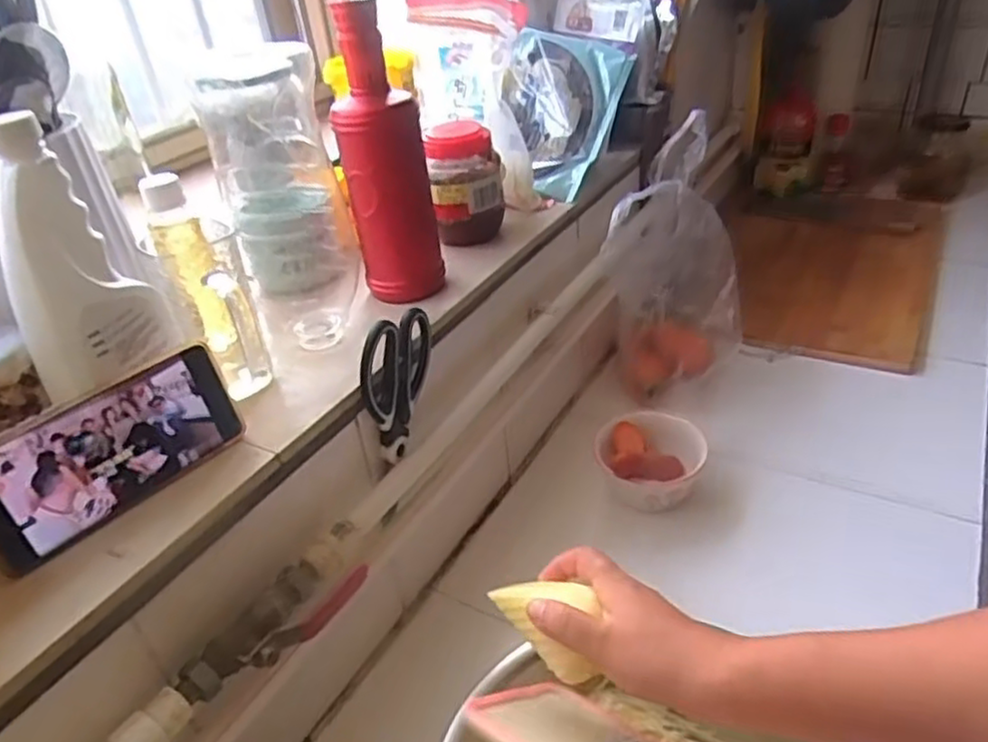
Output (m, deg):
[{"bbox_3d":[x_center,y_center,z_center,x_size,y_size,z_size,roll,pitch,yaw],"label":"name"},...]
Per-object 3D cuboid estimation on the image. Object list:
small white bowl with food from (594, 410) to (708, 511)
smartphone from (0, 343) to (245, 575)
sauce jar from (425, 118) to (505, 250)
[{"bbox_3d":[0.163,0.097,0.752,0.113,0.076,0.114,1,34,11],"label":"small white bowl with food"},{"bbox_3d":[-0.235,0.047,0.445,0.005,0.076,0.158,7,33,44],"label":"smartphone"},{"bbox_3d":[-0.028,-0.190,0.737,0.070,0.108,0.072,-5,33,3],"label":"sauce jar"}]

